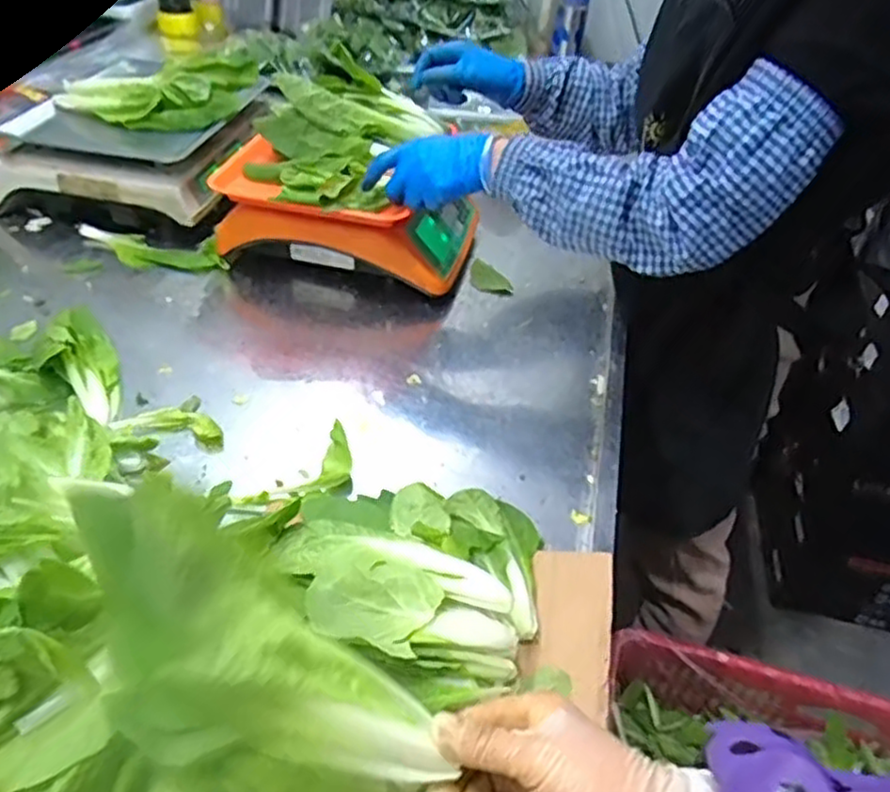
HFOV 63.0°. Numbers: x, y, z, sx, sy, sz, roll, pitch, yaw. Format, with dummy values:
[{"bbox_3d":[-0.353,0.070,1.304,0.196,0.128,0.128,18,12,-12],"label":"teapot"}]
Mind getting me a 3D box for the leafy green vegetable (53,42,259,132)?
[{"bbox_3d":[-0.373,-0.397,0.959,0.242,0.090,0.110,-7,42,-16],"label":"leafy green vegetable"}]

